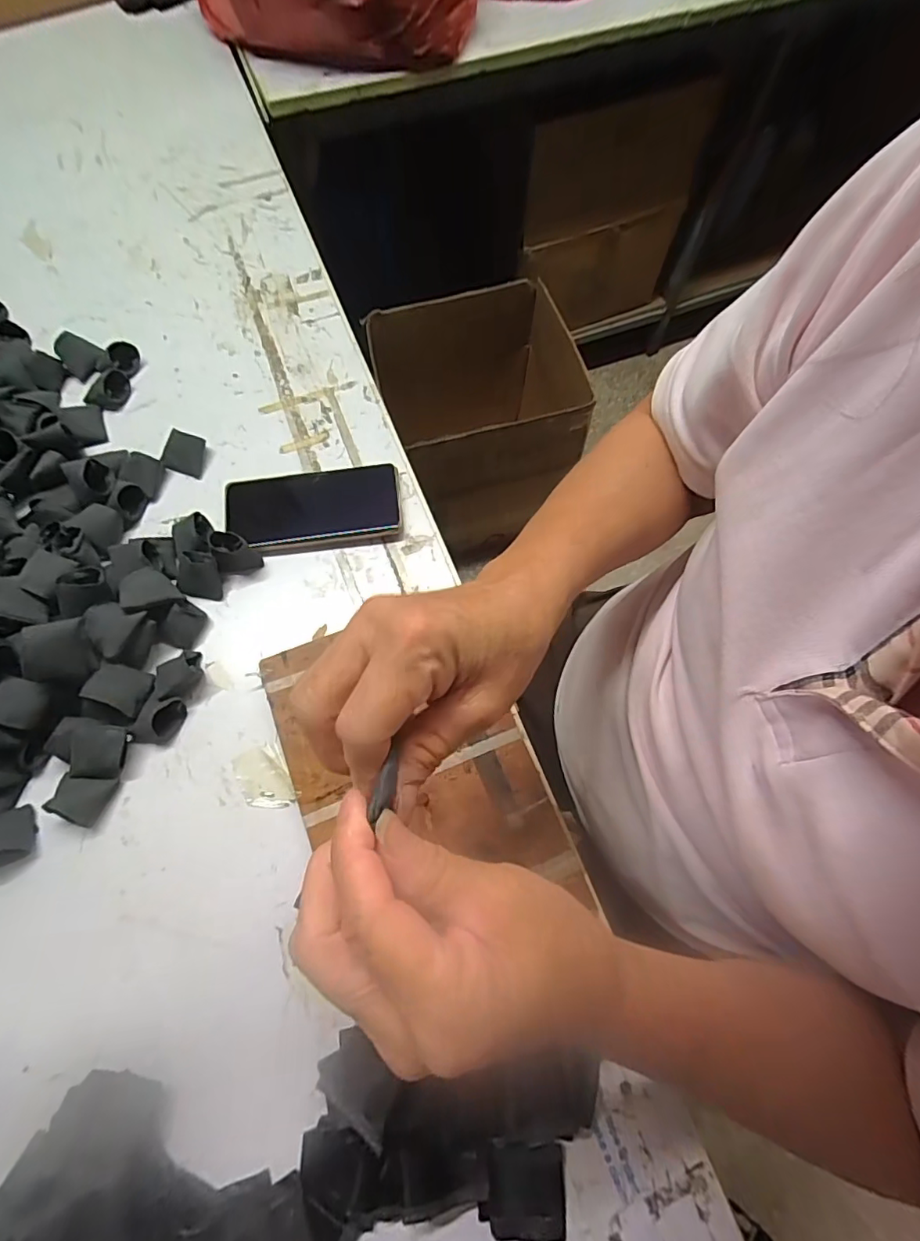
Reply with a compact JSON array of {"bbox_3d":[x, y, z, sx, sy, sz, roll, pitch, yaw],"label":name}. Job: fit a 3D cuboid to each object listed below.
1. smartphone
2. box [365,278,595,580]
[{"bbox_3d":[-0.136,-0.103,0.480,0.158,0.013,0.078,-7,71,-3],"label":"smartphone"},{"bbox_3d":[0.044,-0.397,1.118,0.340,0.410,0.349,-19,72,-7],"label":"box"}]

